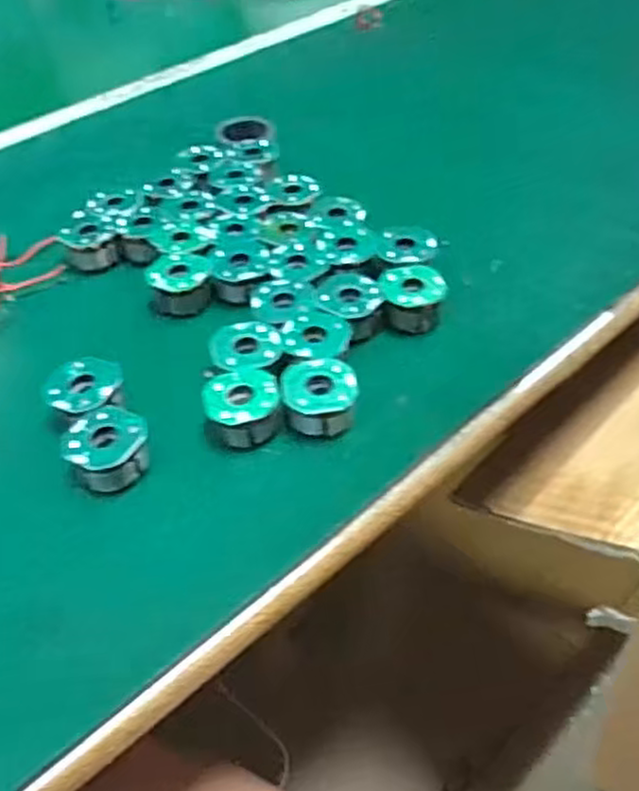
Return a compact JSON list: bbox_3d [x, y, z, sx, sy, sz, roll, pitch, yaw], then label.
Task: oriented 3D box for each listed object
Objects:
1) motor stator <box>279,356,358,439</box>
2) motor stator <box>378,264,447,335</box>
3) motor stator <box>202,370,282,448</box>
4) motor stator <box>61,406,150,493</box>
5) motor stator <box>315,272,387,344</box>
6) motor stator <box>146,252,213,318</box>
[{"bbox_3d":[0.000,0.003,0.308,0.031,0.022,0.030,1,46,5],"label":"motor stator"},{"bbox_3d":[0.046,-0.047,0.352,0.031,0.022,0.031,-5,45,0],"label":"motor stator"},{"bbox_3d":[-0.032,0.008,0.304,0.031,0.020,0.033,-2,45,2],"label":"motor stator"},{"bbox_3d":[-0.088,0.022,0.294,0.033,0.018,0.032,-2,45,2],"label":"motor stator"},{"bbox_3d":[0.015,-0.042,0.352,0.032,0.023,0.036,-5,45,0],"label":"motor stator"},{"bbox_3d":[-0.072,-0.059,0.371,0.031,0.020,0.031,-6,45,-1],"label":"motor stator"}]

